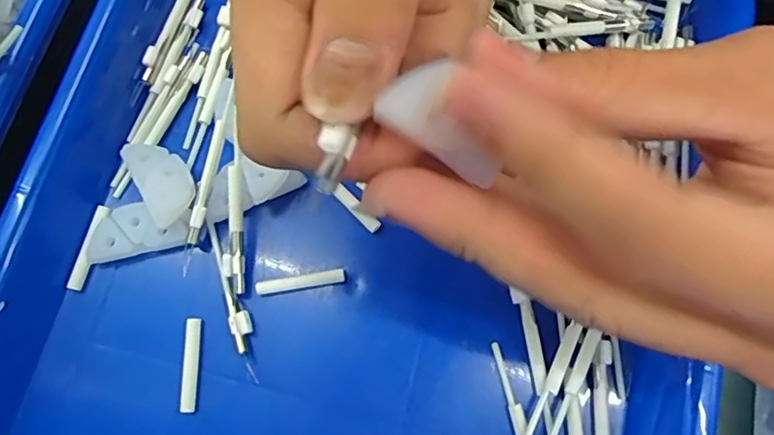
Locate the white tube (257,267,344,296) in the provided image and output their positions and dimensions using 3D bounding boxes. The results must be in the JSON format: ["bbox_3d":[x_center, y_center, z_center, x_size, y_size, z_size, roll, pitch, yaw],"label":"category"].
[{"bbox_3d":[-0.033,0.025,0.218,0.033,0.005,0.006,-10,75,-1],"label":"white tube"}]

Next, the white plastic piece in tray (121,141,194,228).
[{"bbox_3d":[-0.087,-0.016,0.222,0.020,0.005,0.039,-25,68,-23],"label":"white plastic piece in tray"}]

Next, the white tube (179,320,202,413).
[{"bbox_3d":[-0.072,0.054,0.210,0.006,0.004,0.033,-2,75,1],"label":"white tube"}]

